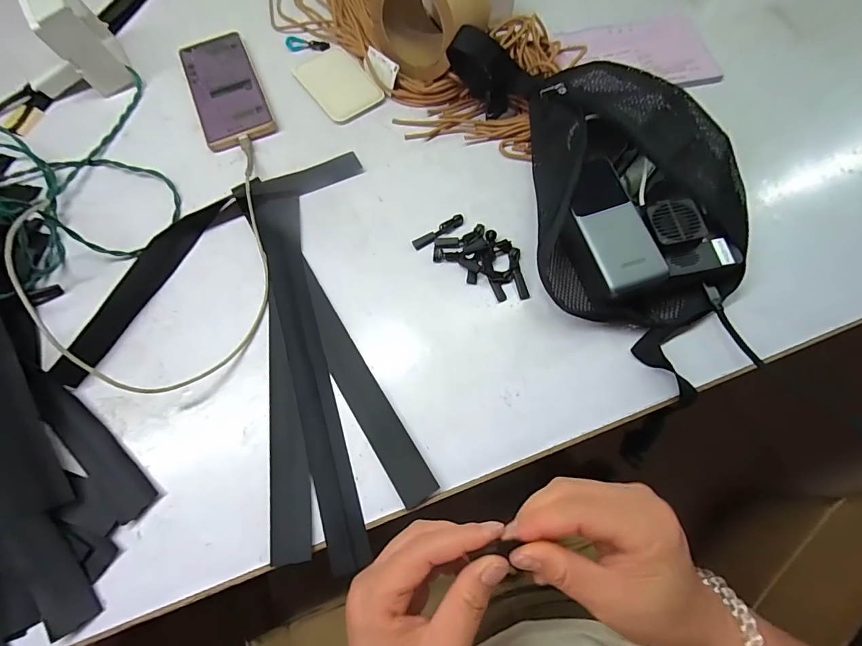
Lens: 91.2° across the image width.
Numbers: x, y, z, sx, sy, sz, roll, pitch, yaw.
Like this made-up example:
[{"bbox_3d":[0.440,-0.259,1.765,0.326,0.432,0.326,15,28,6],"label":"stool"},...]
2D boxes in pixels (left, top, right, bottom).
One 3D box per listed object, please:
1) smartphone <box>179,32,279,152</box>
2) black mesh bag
[{"bbox_3d":[-0.235,-0.271,0.481,0.074,0.010,0.166,-21,71,-8],"label":"smartphone"},{"bbox_3d":[0.185,-0.129,0.398,0.223,0.075,0.368,-18,70,-7],"label":"black mesh bag"}]

